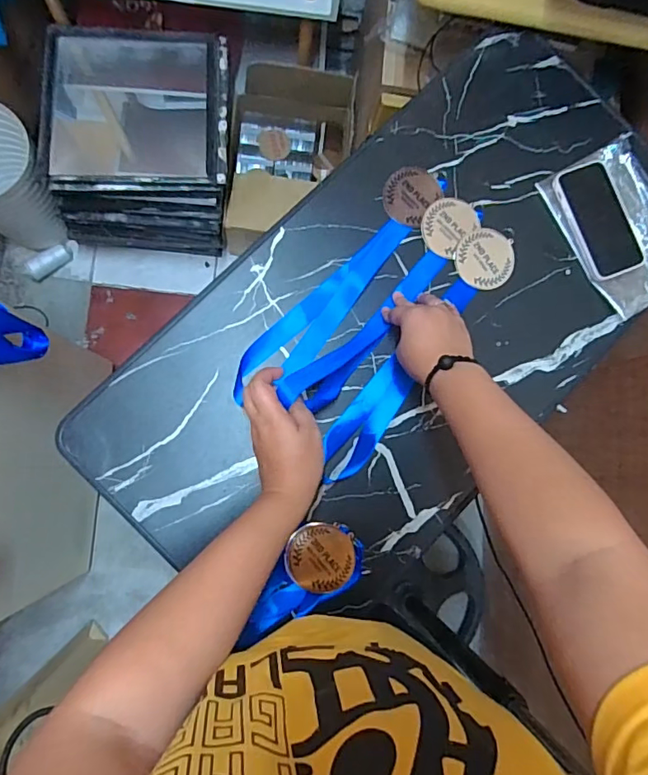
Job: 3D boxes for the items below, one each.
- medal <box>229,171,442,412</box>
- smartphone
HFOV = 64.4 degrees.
[{"bbox_3d":[0.021,-0.128,0.624,0.065,0.013,0.362,40,82,0],"label":"medal"},{"bbox_3d":[0.351,-0.215,0.656,0.080,0.011,0.149,-21,86,-8],"label":"smartphone"}]

